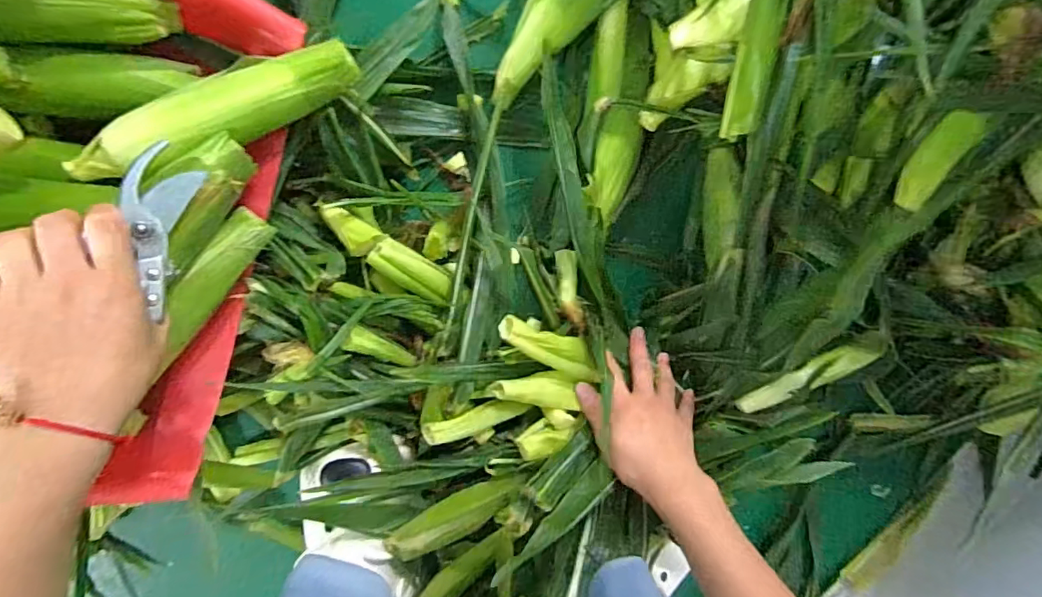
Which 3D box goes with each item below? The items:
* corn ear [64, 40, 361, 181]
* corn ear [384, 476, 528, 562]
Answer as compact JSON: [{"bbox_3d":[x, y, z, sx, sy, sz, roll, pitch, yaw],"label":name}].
[{"bbox_3d":[-0.228,-0.139,0.396,0.218,0.038,0.049,-27,96,-13],"label":"corn ear"},{"bbox_3d":[-0.057,0.200,0.480,0.130,0.029,0.029,-25,96,0],"label":"corn ear"}]

